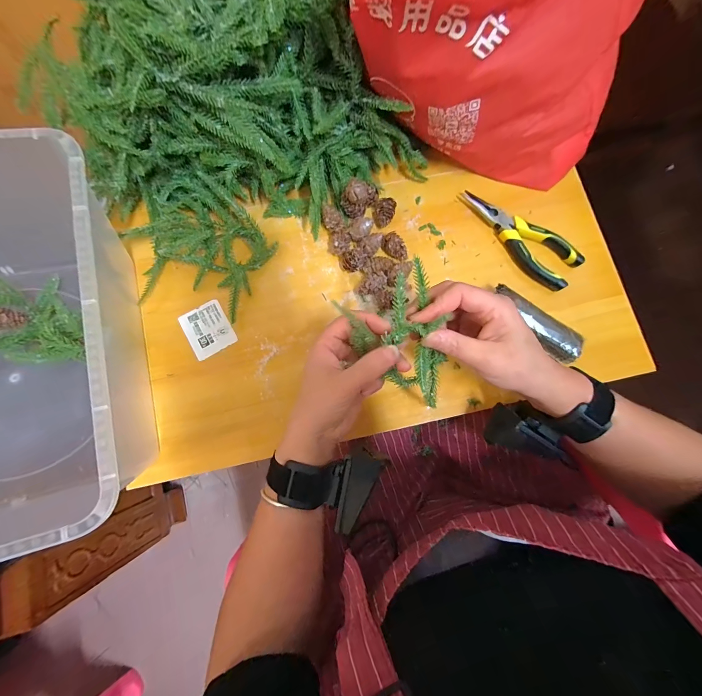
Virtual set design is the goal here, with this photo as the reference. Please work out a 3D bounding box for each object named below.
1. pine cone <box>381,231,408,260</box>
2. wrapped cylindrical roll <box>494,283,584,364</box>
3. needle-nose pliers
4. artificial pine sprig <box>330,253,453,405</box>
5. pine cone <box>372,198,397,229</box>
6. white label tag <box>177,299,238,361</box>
[{"bbox_3d":[0.054,-0.119,0.365,0.020,0.018,0.034,-43,83,-8],"label":"pine cone"},{"bbox_3d":[0.206,-0.029,0.347,0.109,0.032,0.031,41,82,7],"label":"wrapped cylindrical roll"},{"bbox_3d":[0.202,-0.138,0.372,0.052,0.016,0.156,-44,83,-8],"label":"needle-nose pliers"},{"bbox_3d":[0.050,0.001,0.260,0.084,0.036,0.131,-24,120,-5],"label":"artificial pine sprig"},{"bbox_3d":[0.040,-0.163,0.371,0.025,0.018,0.034,10,79,1],"label":"pine cone"},{"bbox_3d":[-0.163,-0.022,0.351,0.049,0.004,0.058,-31,81,-6],"label":"white label tag"}]

